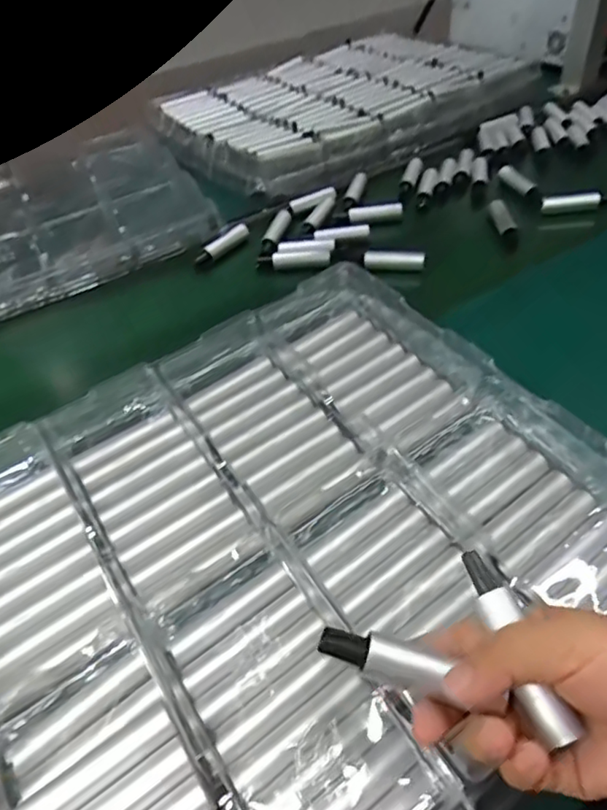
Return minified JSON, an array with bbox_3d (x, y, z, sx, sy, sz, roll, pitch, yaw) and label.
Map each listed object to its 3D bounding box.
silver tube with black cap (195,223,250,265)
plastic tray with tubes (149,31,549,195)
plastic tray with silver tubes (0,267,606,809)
[{"bbox_3d":[-0.096,-0.192,0.688,0.075,0.017,0.020,-38,54,-26],"label":"silver tube with black cap"},{"bbox_3d":[0.043,-0.486,0.912,0.516,0.049,0.380,-29,50,-20],"label":"plastic tray with tubes"},{"bbox_3d":[-0.059,0.107,0.364,0.490,0.052,0.368,-30,50,-21],"label":"plastic tray with silver tubes"}]

